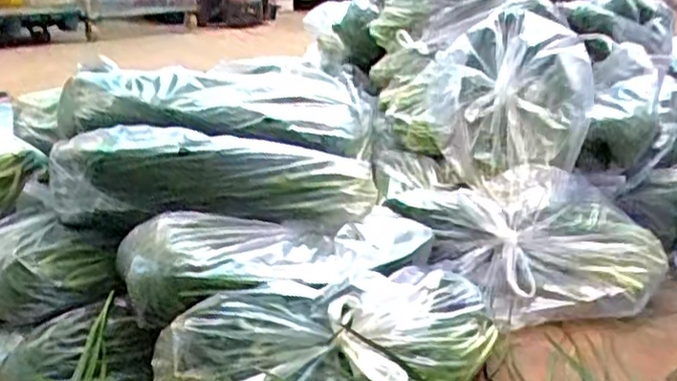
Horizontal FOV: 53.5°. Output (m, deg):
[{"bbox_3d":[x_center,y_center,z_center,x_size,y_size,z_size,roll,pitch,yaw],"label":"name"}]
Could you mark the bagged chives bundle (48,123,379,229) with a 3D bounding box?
[{"bbox_3d":[-0.166,-0.030,0.948,0.455,0.119,0.145,-3,20,-4],"label":"bagged chives bundle"}]

